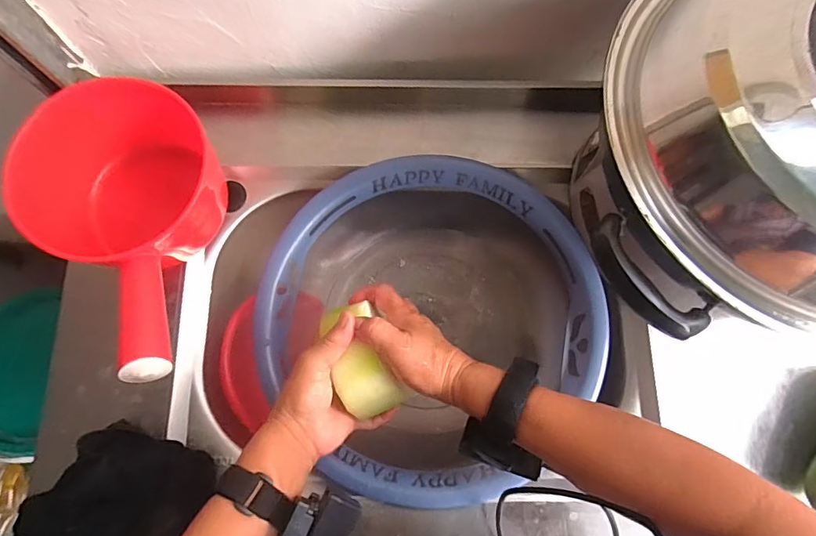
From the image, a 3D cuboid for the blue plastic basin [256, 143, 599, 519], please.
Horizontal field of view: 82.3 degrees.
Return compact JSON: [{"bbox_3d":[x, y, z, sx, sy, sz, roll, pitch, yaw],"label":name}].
[{"bbox_3d":[0.020,0.064,0.536,0.344,0.122,0.348,0,76,-2],"label":"blue plastic basin"}]

